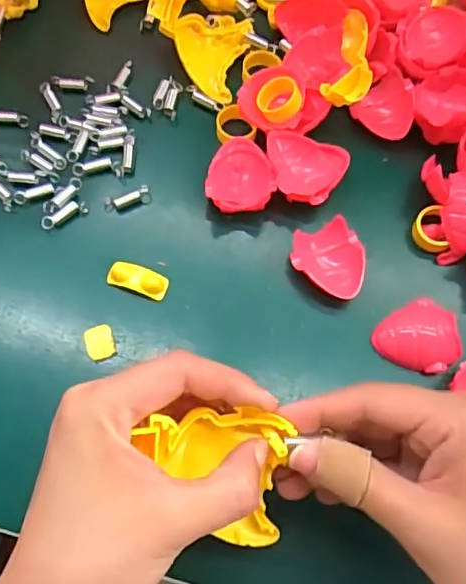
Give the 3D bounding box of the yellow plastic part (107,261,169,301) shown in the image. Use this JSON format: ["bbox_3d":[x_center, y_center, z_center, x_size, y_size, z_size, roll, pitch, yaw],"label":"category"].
[{"bbox_3d":[-0.052,-0.007,0.311,0.033,0.009,0.014,19,68,5],"label":"yellow plastic part"}]

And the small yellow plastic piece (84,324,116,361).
[{"bbox_3d":[-0.070,0.027,0.299,0.014,0.007,0.019,-18,69,-10],"label":"small yellow plastic piece"}]

